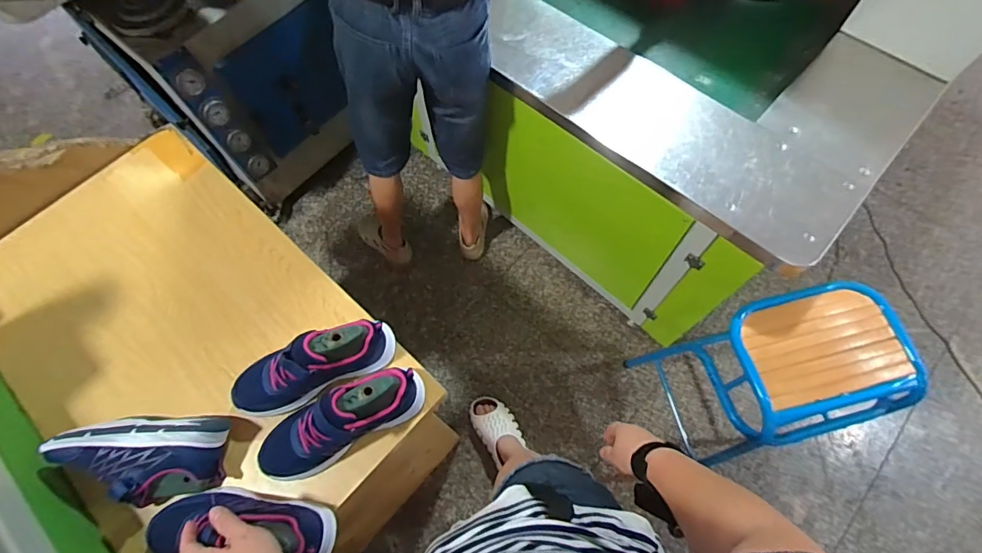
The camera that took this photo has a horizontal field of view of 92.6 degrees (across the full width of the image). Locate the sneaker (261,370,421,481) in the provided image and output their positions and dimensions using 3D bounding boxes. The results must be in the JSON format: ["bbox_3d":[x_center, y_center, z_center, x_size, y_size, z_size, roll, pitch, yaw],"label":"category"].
[{"bbox_3d":[-0.212,0.197,0.655,0.237,0.099,0.079,-27,68,-10],"label":"sneaker"}]

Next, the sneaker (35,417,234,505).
[{"bbox_3d":[-0.484,0.250,0.650,0.211,0.074,0.111,0,66,2],"label":"sneaker"}]

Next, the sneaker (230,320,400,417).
[{"bbox_3d":[-0.264,0.132,0.683,0.243,0.085,0.081,-17,67,-5],"label":"sneaker"}]

